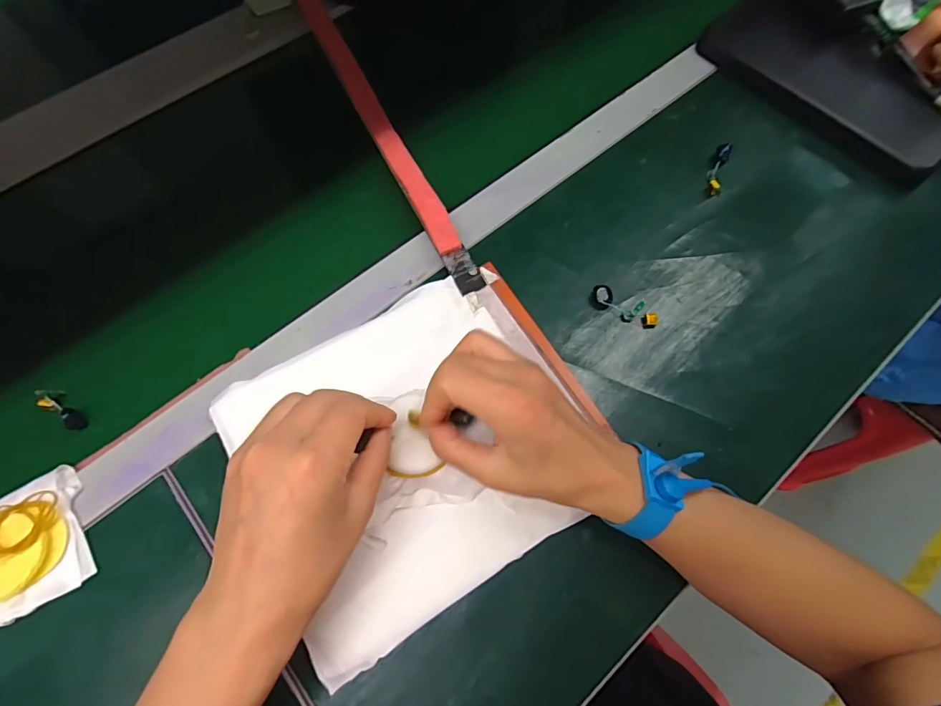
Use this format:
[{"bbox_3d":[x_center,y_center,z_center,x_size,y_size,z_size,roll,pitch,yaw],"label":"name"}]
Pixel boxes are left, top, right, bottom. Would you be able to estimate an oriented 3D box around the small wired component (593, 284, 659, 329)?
[{"bbox_3d":[0.128,-0.038,0.374,0.056,0.006,0.021,24,71,8],"label":"small wired component"}]

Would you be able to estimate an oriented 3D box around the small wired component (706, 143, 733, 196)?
[{"bbox_3d":[0.233,-0.174,0.424,0.014,0.006,0.058,22,70,8],"label":"small wired component"}]

